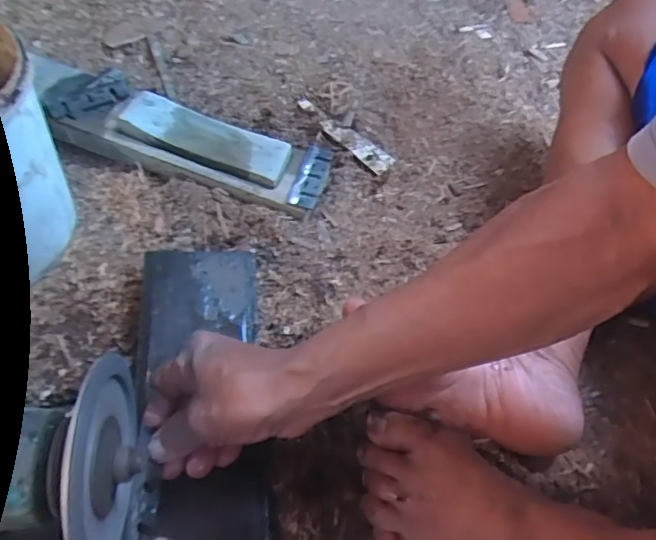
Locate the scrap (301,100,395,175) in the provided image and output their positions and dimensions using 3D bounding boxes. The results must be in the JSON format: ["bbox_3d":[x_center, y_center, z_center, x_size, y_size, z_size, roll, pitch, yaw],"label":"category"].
[{"bbox_3d":[0.016,-0.163,0.668,0.029,0.010,0.150,-39,71,-25],"label":"scrap"}]

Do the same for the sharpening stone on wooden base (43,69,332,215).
[{"bbox_3d":[-0.152,-0.141,0.607,0.315,0.051,0.091,21,60,6],"label":"sharpening stone on wooden base"}]

